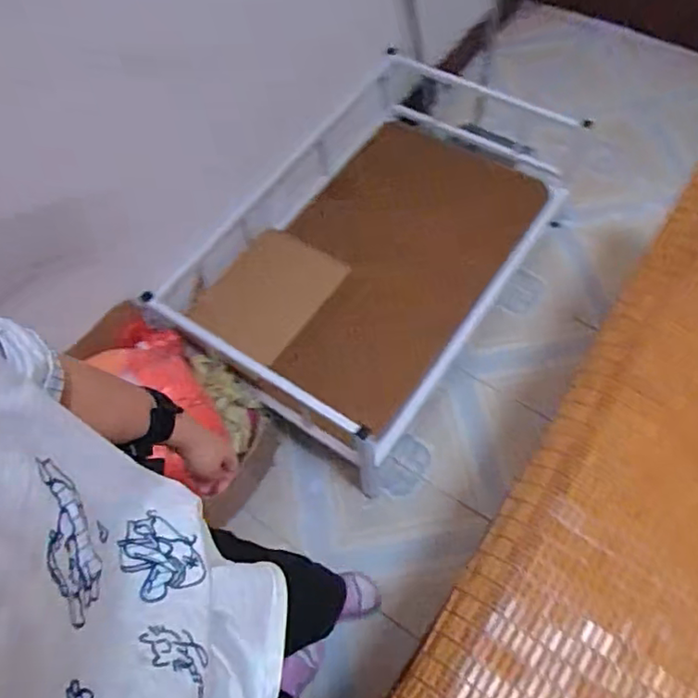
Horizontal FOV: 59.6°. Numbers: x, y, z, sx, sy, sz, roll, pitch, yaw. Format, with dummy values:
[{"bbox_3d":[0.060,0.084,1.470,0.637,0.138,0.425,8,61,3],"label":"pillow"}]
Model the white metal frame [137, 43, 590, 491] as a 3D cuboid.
[{"bbox_3d":[0.089,-0.238,1.473,0.545,0.383,0.929,31,68,19],"label":"white metal frame"}]

